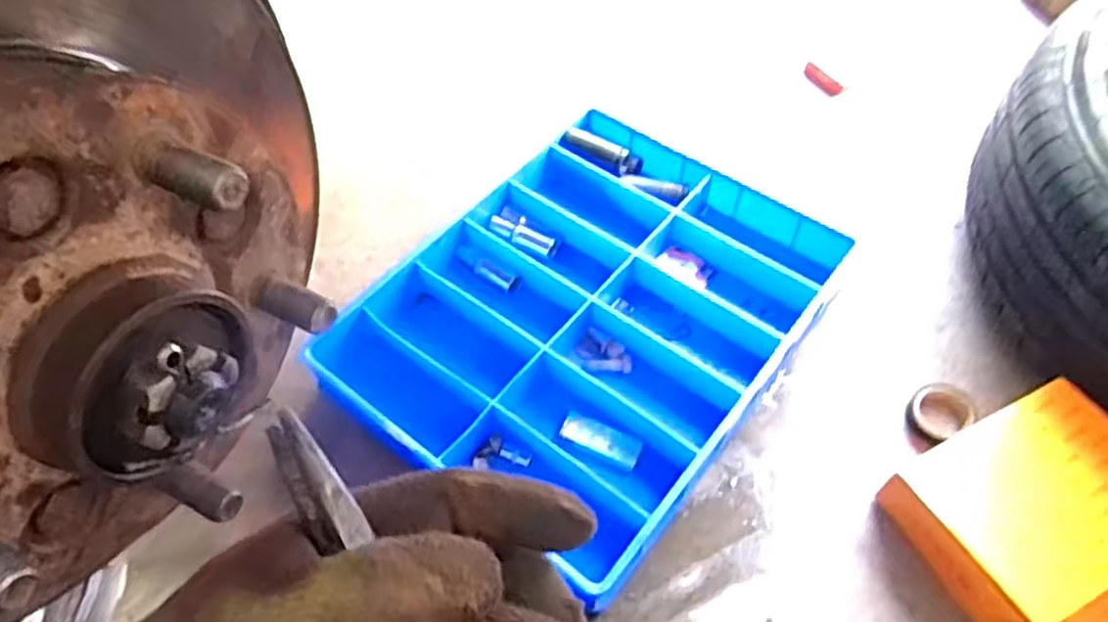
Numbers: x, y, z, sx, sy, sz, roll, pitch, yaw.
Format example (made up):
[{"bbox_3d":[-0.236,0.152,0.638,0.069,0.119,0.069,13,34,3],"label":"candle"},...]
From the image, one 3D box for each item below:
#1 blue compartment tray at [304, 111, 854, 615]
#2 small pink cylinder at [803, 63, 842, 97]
[{"bbox_3d":[0.040,0.000,0.739,0.347,0.090,0.442,33,62,22],"label":"blue compartment tray"},{"bbox_3d":[0.345,-0.297,0.968,0.015,0.015,0.059,-33,61,-20],"label":"small pink cylinder"}]

